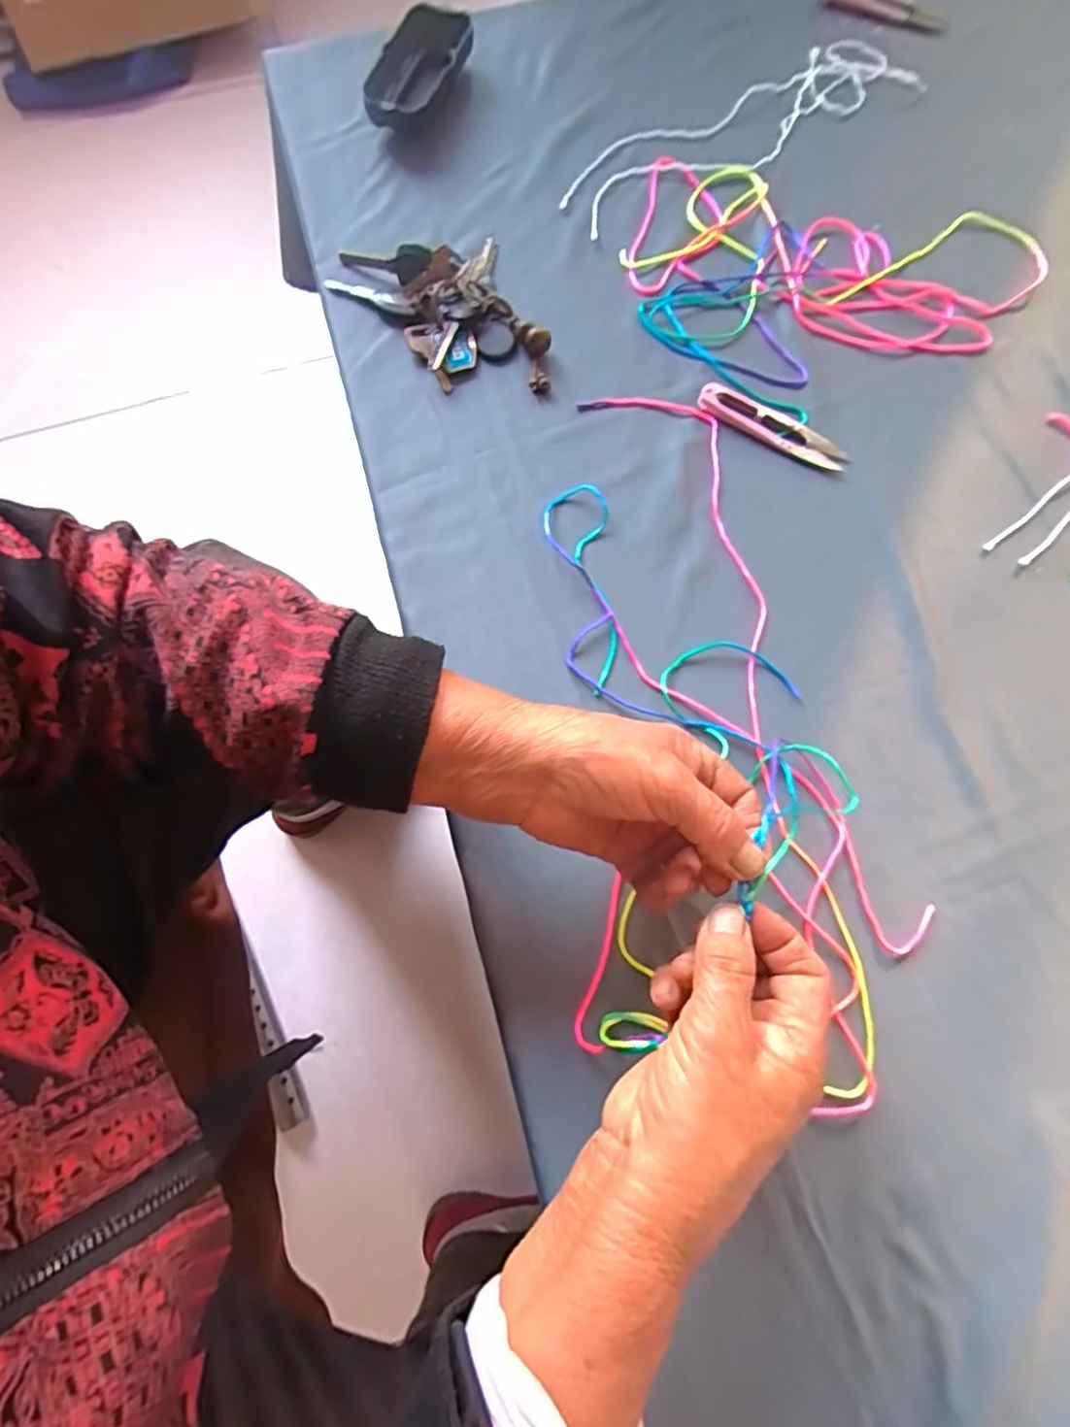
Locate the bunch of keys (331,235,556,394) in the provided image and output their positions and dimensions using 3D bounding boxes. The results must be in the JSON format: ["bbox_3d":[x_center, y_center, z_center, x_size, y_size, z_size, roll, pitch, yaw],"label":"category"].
[{"bbox_3d":[-0.062,-0.268,0.427,0.113,0.023,0.146,-21,75,-6],"label":"bunch of keys"}]

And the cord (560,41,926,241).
[{"bbox_3d":[0.157,-0.443,0.476,0.305,0.008,0.076,-31,77,-8],"label":"cord"}]

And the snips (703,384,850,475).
[{"bbox_3d":[0.153,-0.184,0.406,0.100,0.009,0.021,27,76,7],"label":"snips"}]

